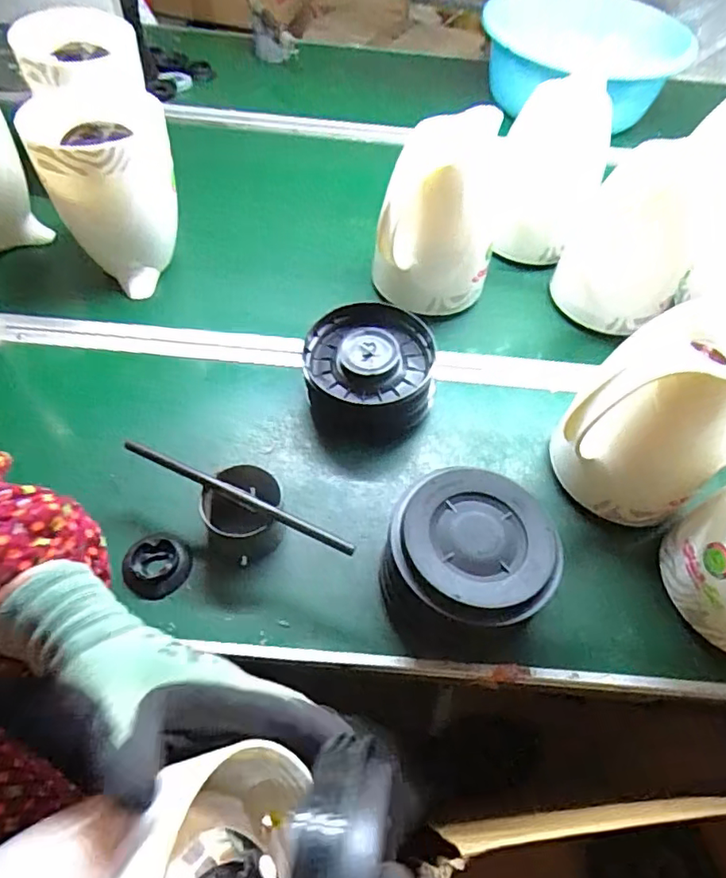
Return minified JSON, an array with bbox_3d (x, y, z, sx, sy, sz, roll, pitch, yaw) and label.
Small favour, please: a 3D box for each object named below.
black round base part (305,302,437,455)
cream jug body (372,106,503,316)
[{"bbox_3d":[0.006,-0.067,0.580,0.132,0.074,0.136,2,55,-3],"label":"black round base part"},{"bbox_3d":[0.083,-0.239,0.613,0.119,0.183,0.113,9,55,2],"label":"cream jug body"}]

